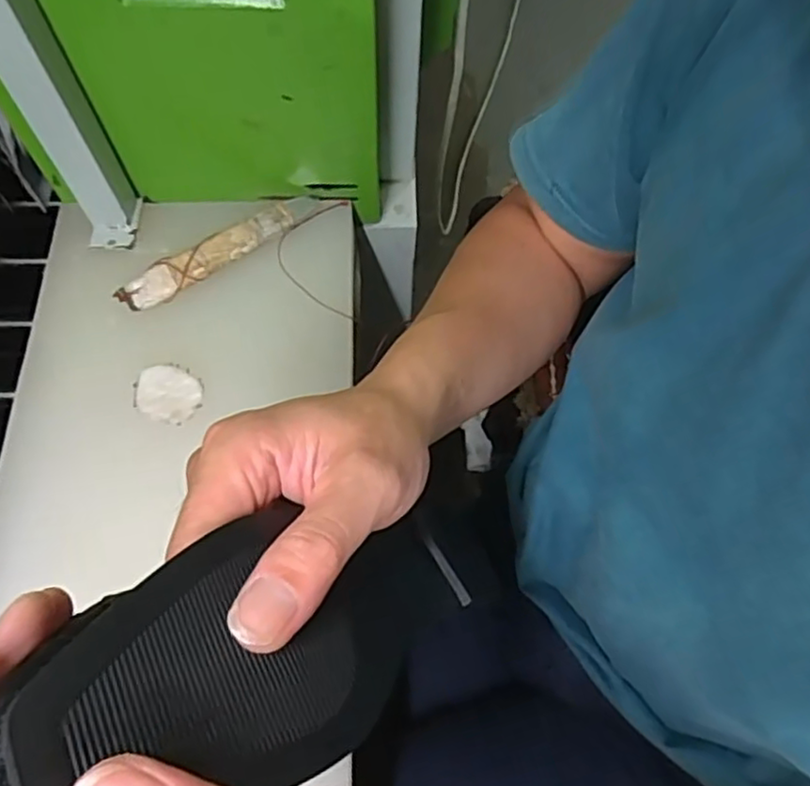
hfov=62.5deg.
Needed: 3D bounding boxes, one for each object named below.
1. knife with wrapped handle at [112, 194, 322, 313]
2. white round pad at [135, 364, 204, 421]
[{"bbox_3d":[-0.143,-0.112,0.518,0.164,0.016,0.030,-34,71,-16],"label":"knife with wrapped handle"},{"bbox_3d":[-0.169,0.000,0.475,0.046,0.005,0.040,13,65,4],"label":"white round pad"}]

